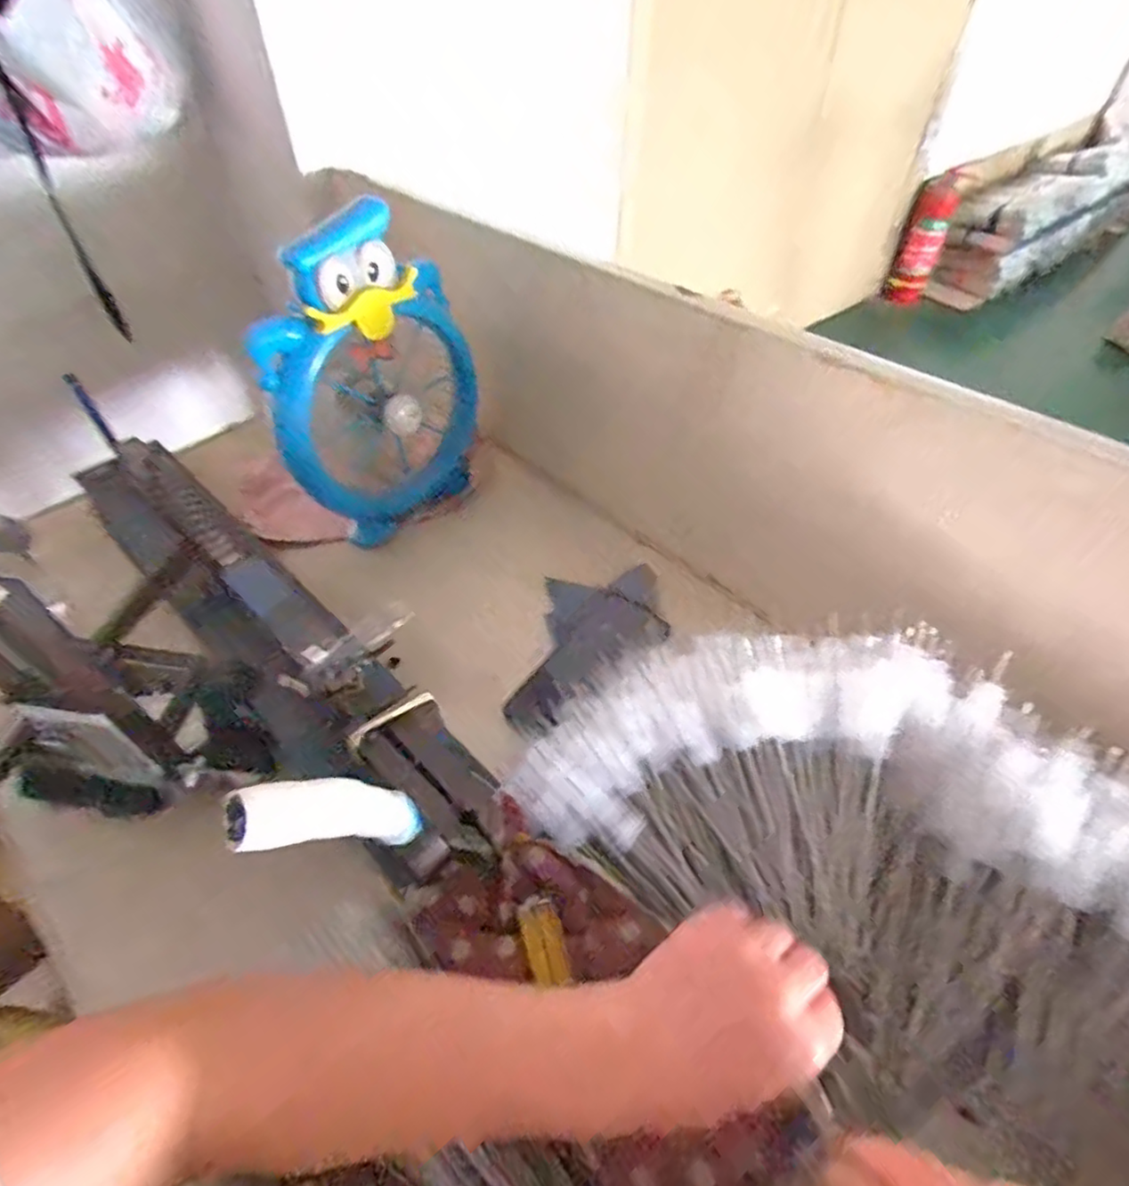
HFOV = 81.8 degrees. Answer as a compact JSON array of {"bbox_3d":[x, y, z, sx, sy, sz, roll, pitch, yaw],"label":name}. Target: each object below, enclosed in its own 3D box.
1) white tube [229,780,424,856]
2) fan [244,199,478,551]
[{"bbox_3d":[-0.106,0.103,0.303,0.020,0.104,0.022,-47,54,12],"label":"white tube"},{"bbox_3d":[-0.192,-0.210,0.670,0.097,0.298,0.223,35,57,27],"label":"fan"}]

